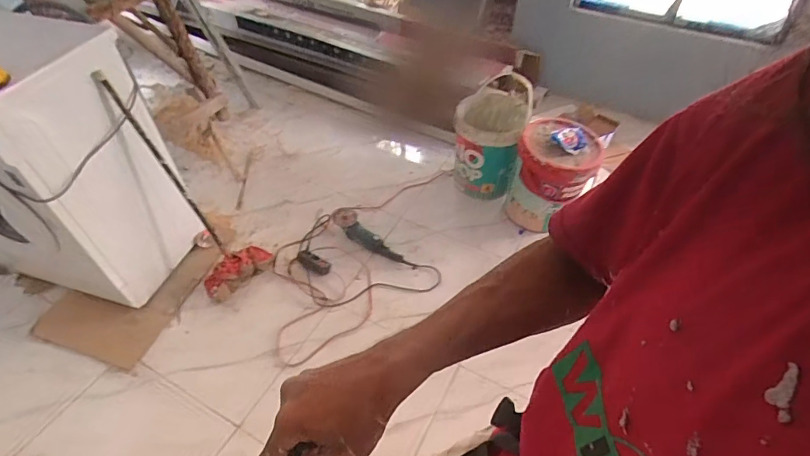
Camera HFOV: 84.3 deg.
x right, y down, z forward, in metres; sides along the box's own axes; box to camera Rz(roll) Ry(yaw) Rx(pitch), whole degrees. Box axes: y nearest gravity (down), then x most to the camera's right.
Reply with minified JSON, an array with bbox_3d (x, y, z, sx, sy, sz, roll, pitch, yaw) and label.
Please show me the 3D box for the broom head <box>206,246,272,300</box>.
[{"bbox_3d":[-0.645,0.160,1.730,0.093,0.105,0.276,28,51,25],"label":"broom head"}]

